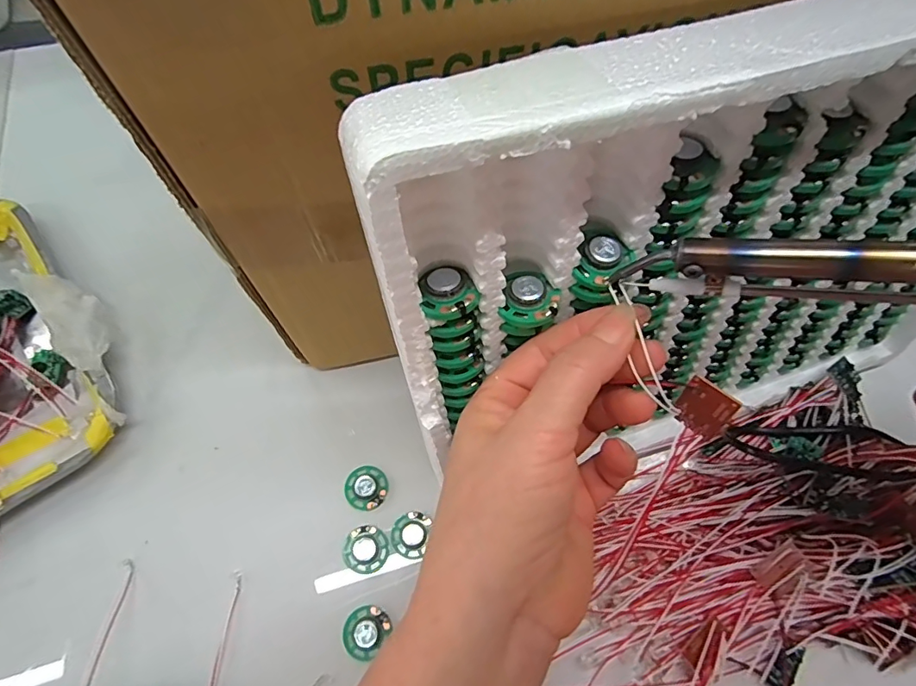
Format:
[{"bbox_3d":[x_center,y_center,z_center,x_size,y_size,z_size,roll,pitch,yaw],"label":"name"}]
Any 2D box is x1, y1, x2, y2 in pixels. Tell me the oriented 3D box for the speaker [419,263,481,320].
[{"bbox_3d":[-0.005,-0.021,0.196,0.022,0.006,0.024,0,65,-1],"label":"speaker"}]

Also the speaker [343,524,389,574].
[{"bbox_3d":[-0.058,0.128,0.305,0.027,0.005,0.028,0,65,-1],"label":"speaker"}]

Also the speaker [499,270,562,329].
[{"bbox_3d":[0.030,-0.018,0.204,0.023,0.008,0.023,0,65,-1],"label":"speaker"}]

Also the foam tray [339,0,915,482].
[{"bbox_3d":[0.135,-0.039,0.239,0.332,0.236,0.040,-16,52,-7],"label":"foam tray"}]

